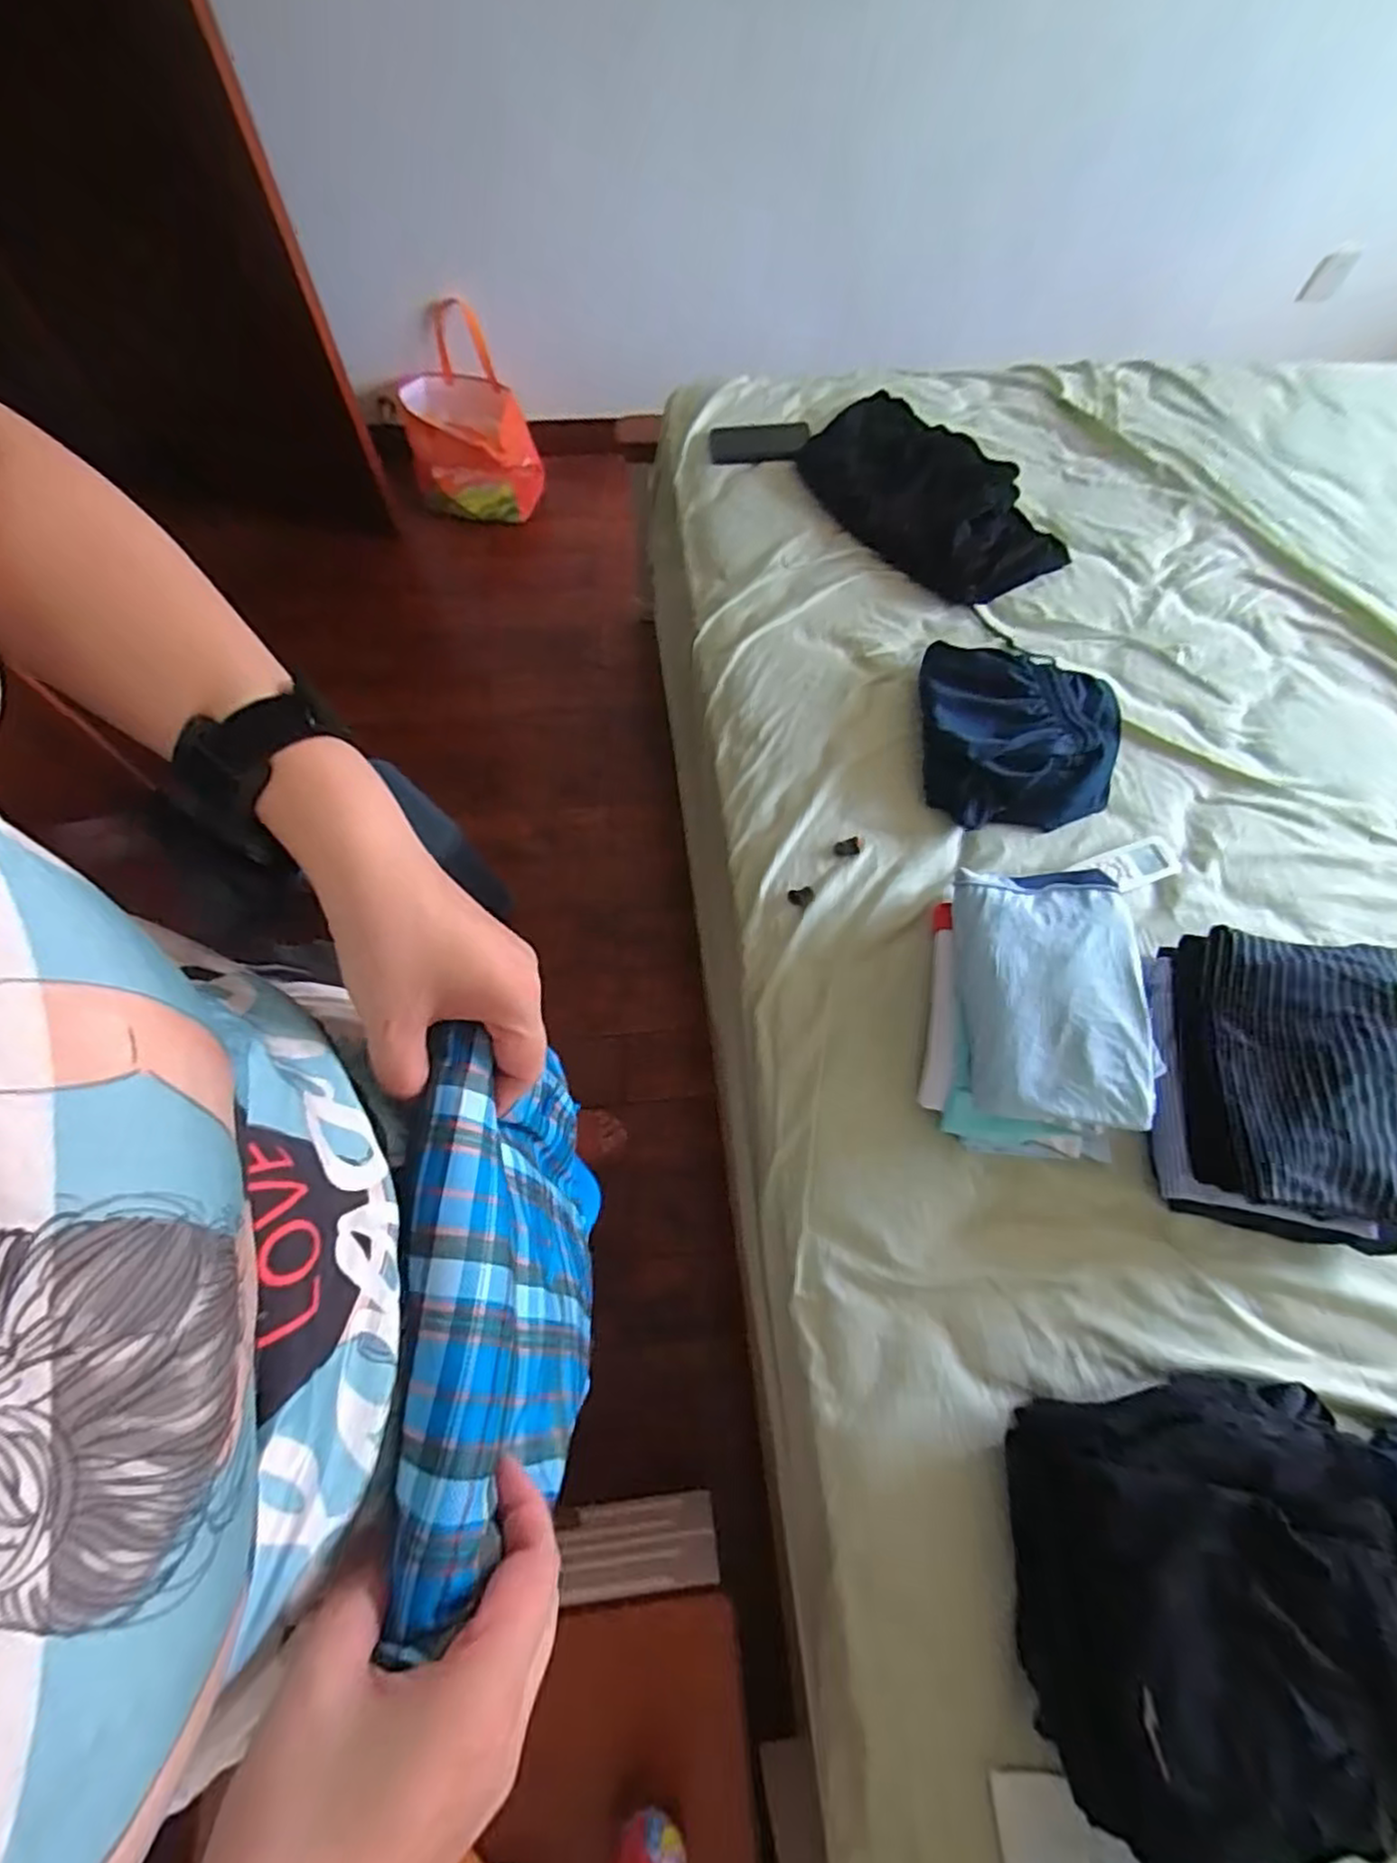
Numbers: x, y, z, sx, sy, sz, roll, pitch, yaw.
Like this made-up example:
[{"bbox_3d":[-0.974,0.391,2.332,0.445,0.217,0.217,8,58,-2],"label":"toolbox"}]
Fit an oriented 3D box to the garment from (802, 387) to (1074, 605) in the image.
[{"bbox_3d":[0.329,-0.633,1.044,0.241,0.063,0.393,-41,76,-15],"label":"garment"}]

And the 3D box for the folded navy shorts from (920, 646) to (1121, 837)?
[{"bbox_3d":[0.401,-0.241,0.878,0.247,0.050,0.236,3,70,-1],"label":"folded navy shorts"}]

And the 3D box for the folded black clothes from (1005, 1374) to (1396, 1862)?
[{"bbox_3d":[0.392,0.506,0.545,0.268,0.110,0.280,3,68,2],"label":"folded black clothes"}]

